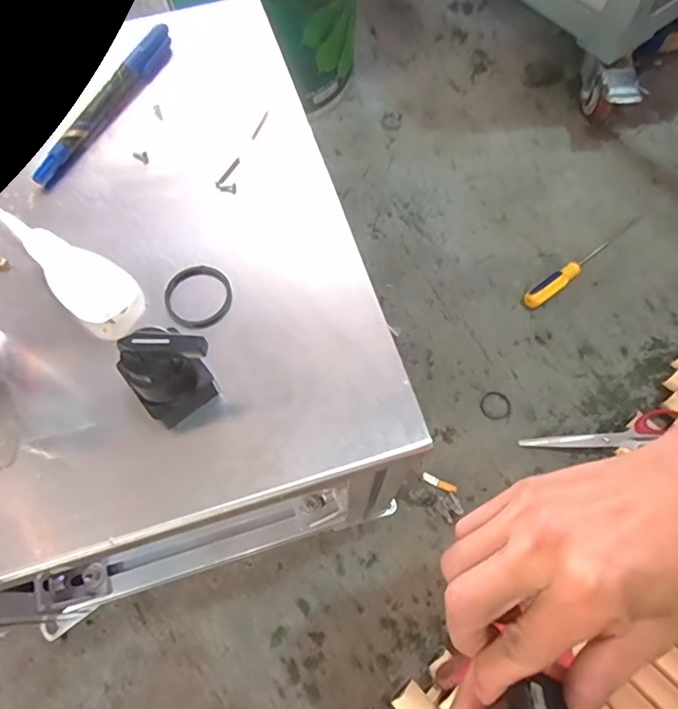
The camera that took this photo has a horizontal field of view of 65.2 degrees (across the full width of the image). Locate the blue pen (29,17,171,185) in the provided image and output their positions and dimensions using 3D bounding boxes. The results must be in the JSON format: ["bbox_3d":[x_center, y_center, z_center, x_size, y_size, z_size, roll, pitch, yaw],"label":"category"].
[{"bbox_3d":[-0.141,-0.157,0.327,0.014,0.013,0.136,22,69,12],"label":"blue pen"}]

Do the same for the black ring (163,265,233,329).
[{"bbox_3d":[-0.073,-0.031,0.273,0.034,0.005,0.031,-1,66,2],"label":"black ring"}]

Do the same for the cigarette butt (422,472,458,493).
[{"bbox_3d":[0.111,0.142,0.585,0.039,0.010,0.010,24,69,13],"label":"cigarette butt"}]

